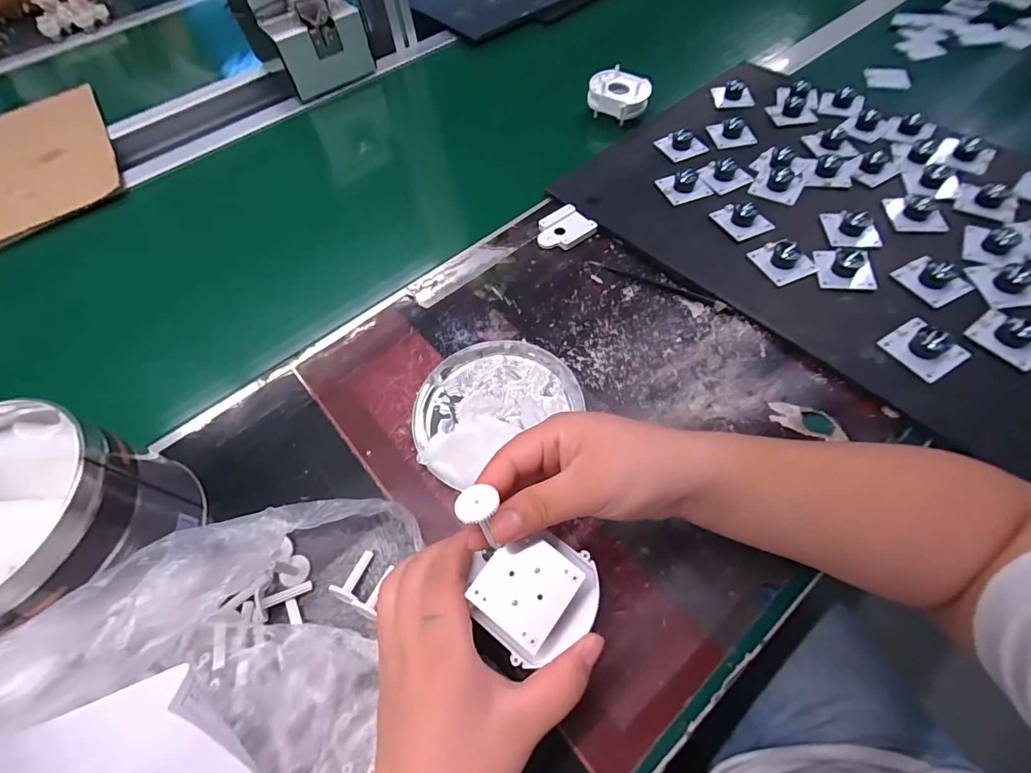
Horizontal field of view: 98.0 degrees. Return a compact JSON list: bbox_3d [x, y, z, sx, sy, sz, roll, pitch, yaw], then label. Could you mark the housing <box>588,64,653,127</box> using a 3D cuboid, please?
[{"bbox_3d":[0.120,-0.346,0.537,0.067,0.034,0.052,39,69,23],"label":"housing"}]

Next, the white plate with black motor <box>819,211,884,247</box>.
[{"bbox_3d":[0.304,-0.147,0.402,0.039,0.018,0.039,4,59,7],"label":"white plate with black motor"}]

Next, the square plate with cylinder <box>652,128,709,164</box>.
[{"bbox_3d":[0.185,-0.271,0.493,0.046,0.020,0.042,-15,59,-5],"label":"square plate with cylinder"}]

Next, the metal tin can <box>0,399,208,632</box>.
[{"bbox_3d":[-0.289,0.088,0.278,0.121,0.100,0.120,-2,59,3],"label":"metal tin can"}]

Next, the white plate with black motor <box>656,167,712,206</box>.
[{"bbox_3d":[0.173,-0.208,0.455,0.044,0.022,0.041,-17,59,-6],"label":"white plate with black motor"}]

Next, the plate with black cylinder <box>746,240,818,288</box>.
[{"bbox_3d":[0.238,-0.115,0.395,0.043,0.017,0.046,-21,60,-9],"label":"plate with black cylinder"}]

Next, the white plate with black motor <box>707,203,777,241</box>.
[{"bbox_3d":[0.214,-0.162,0.422,0.038,0.020,0.047,-22,60,-9],"label":"white plate with black motor"}]

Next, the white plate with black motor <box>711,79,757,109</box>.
[{"bbox_3d":[0.265,-0.356,0.543,0.041,0.025,0.037,-2,59,3],"label":"white plate with black motor"}]

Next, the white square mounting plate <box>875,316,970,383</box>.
[{"bbox_3d":[0.308,-0.030,0.336,0.038,0.016,0.045,-31,62,-14],"label":"white square mounting plate"}]

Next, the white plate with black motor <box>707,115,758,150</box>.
[{"bbox_3d":[0.240,-0.285,0.494,0.045,0.016,0.039,-1,59,3],"label":"white plate with black motor"}]

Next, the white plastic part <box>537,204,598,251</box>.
[{"bbox_3d":[0.047,-0.157,0.446,0.054,0.010,0.046,-32,62,-15],"label":"white plastic part"}]

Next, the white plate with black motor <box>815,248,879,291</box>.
[{"bbox_3d":[0.283,-0.103,0.382,0.041,0.017,0.044,7,60,8],"label":"white plate with black motor"}]

